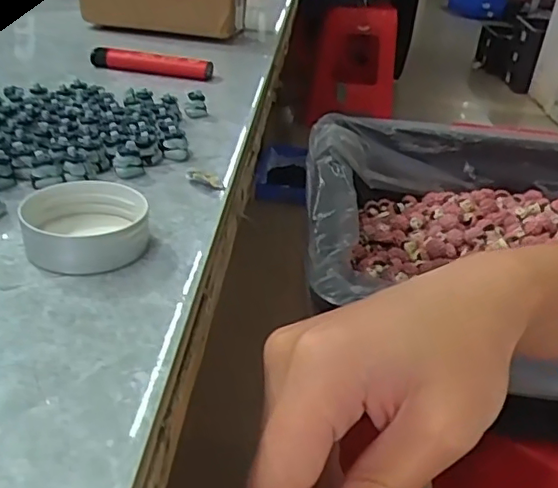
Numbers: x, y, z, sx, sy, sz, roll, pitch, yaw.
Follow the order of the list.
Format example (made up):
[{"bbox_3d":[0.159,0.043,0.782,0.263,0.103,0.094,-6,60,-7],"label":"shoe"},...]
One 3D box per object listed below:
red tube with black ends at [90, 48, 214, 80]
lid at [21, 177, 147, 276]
[{"bbox_3d":[-0.081,-0.115,0.371,0.077,0.012,0.009,7,31,3],"label":"red tube with black ends"},{"bbox_3d":[-0.064,-0.007,0.192,0.040,0.014,0.041,-1,31,-10],"label":"lid"}]

